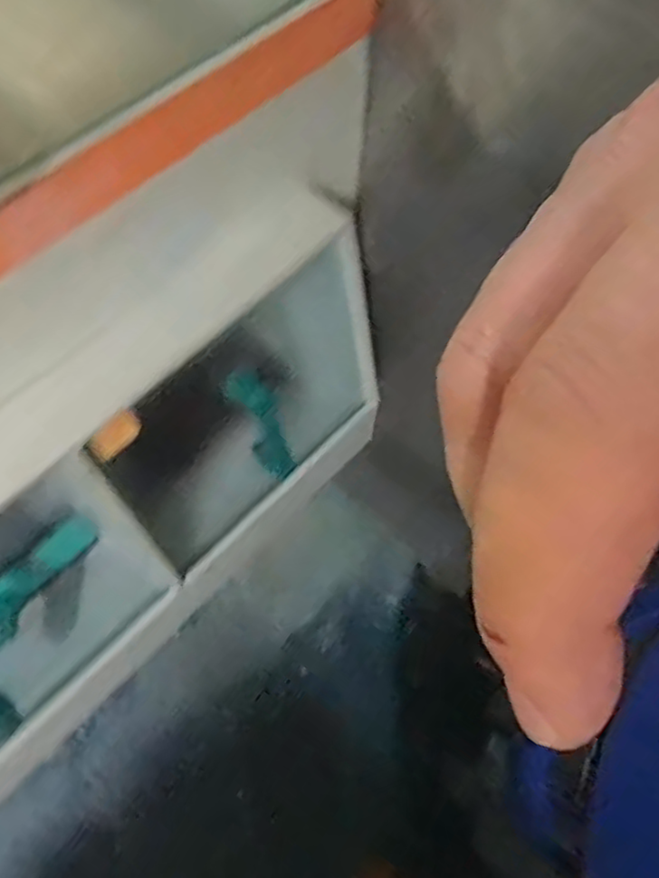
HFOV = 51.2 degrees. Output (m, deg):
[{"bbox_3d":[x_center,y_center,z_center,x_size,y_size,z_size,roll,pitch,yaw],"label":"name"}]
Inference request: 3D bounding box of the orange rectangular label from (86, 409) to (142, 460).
[{"bbox_3d":[-0.175,-0.003,0.564,0.044,0.006,0.024,-44,109,-17],"label":"orange rectangular label"}]

